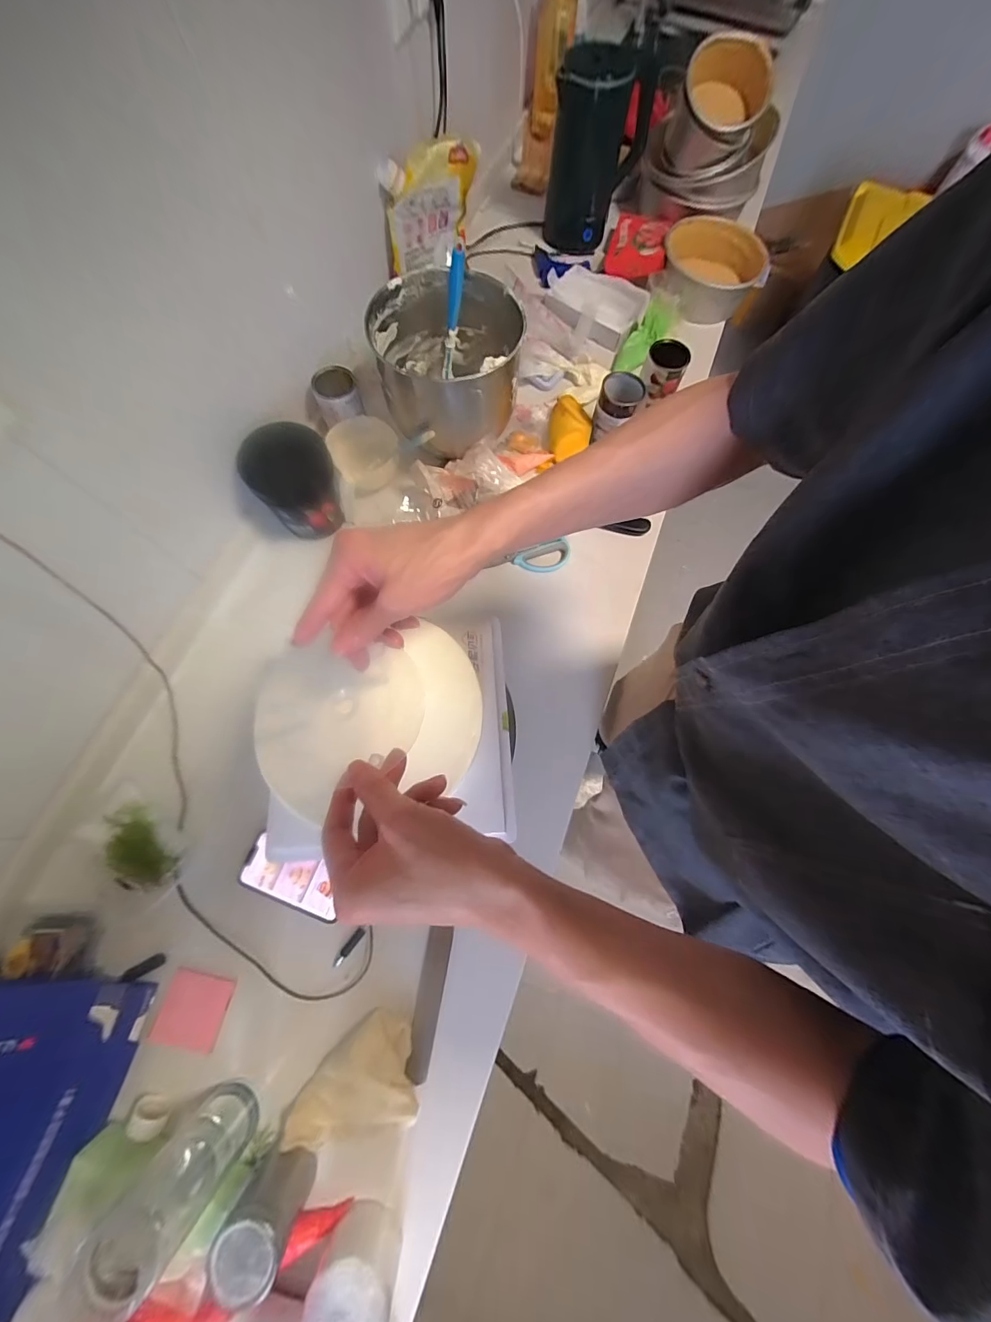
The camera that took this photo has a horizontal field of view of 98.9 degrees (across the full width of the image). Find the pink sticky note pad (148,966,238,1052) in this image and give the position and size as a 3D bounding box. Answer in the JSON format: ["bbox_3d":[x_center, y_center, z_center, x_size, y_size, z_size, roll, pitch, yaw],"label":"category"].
[{"bbox_3d":[-0.373,0.430,0.524,0.079,0.011,0.073,11,72,2],"label":"pink sticky note pad"}]

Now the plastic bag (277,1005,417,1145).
[{"bbox_3d":[-0.172,0.497,0.496,0.151,0.041,0.101,-22,74,-9],"label":"plastic bag"}]

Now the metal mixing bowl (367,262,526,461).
[{"bbox_3d":[-0.077,-0.466,0.676,0.212,0.145,0.232,1,72,-2],"label":"metal mixing bowl"}]

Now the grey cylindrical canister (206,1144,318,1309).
[{"bbox_3d":[-0.234,0.568,0.438,0.067,0.100,0.065,31,74,8],"label":"grey cylindrical canister"}]

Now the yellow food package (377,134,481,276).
[{"bbox_3d":[-0.121,-0.824,0.775,0.189,0.161,0.050,-31,76,-11],"label":"yellow food package"}]

